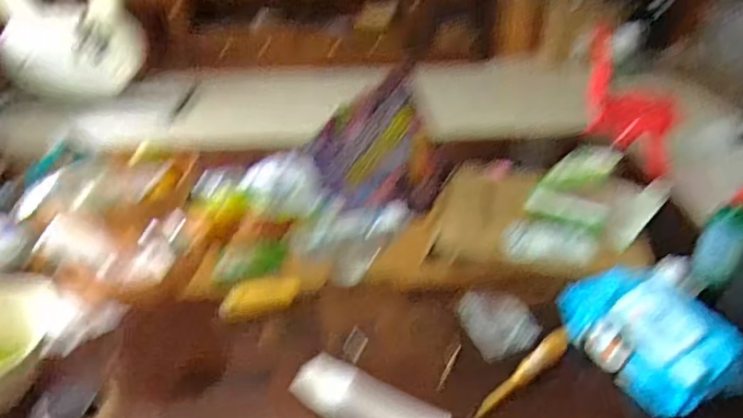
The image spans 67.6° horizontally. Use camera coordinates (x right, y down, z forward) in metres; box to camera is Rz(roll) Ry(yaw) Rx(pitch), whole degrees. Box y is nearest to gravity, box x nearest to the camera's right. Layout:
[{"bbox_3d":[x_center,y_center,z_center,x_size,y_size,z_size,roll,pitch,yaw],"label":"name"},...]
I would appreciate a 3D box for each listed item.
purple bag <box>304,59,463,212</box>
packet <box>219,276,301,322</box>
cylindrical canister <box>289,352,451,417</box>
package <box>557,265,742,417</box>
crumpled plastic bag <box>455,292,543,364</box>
[{"bbox_3d":[0.036,-0.110,1.011,0.265,0.215,0.120,-19,36,-27],"label":"purple bag"},{"bbox_3d":[-0.166,0.133,0.827,0.115,0.038,0.049,-9,32,-12],"label":"packet"},{"bbox_3d":[-0.009,0.241,0.674,0.205,0.047,0.059,18,36,28],"label":"cylindrical canister"},{"bbox_3d":[0.360,0.156,0.732,0.142,0.062,0.231,-9,32,-13],"label":"package"},{"bbox_3d":[0.182,0.162,0.788,0.093,0.027,0.108,-7,32,-10],"label":"crumpled plastic bag"}]

